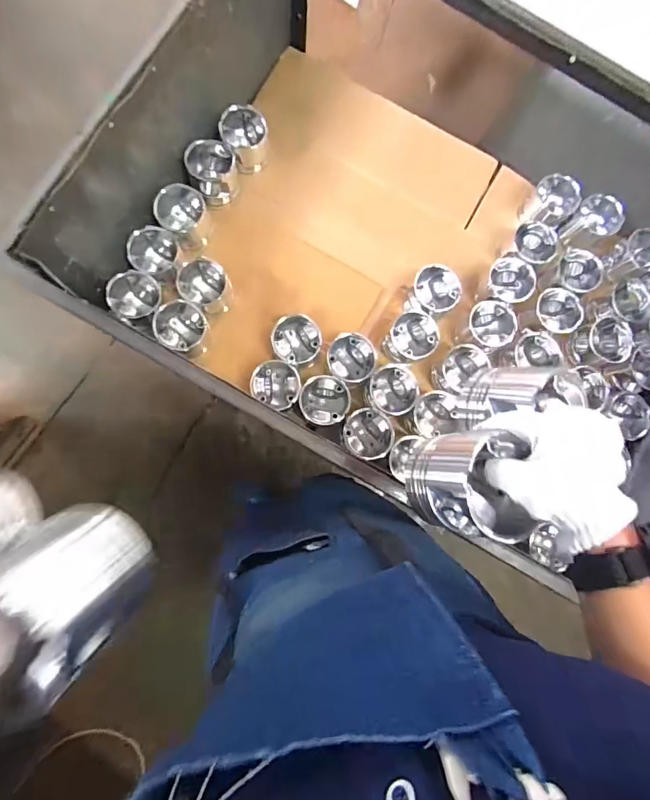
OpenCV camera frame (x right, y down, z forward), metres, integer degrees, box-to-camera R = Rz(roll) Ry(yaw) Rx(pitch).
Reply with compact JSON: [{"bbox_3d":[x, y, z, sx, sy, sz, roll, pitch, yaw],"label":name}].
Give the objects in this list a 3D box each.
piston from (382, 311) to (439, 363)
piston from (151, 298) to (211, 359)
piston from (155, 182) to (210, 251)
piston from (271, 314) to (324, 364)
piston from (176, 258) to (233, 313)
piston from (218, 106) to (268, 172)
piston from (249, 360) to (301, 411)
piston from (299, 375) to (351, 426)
[{"bbox_3d":[0.171,-0.121,0.837,0.088,0.078,0.094,0,85,-4],"label":"piston"},{"bbox_3d":[-0.273,-0.137,0.812,0.086,0.096,0.089,0,85,-4],"label":"piston"},{"bbox_3d":[-0.271,-0.359,0.828,0.096,0.104,0.101,0,85,-4],"label":"piston"},{"bbox_3d":[-0.055,-0.112,0.825,0.088,0.081,0.094,0,85,-4],"label":"piston"},{"bbox_3d":[-0.236,-0.222,0.825,0.094,0.090,0.087,0,85,-4],"label":"piston"},{"bbox_3d":[-0.160,-0.529,0.859,0.090,0.104,0.082,0,85,-4],"label":"piston"},{"bbox_3d":[-0.091,-0.027,0.814,0.093,0.080,0.084,34,83,-1],"label":"piston"},{"bbox_3d":[-0.002,0.001,0.807,0.091,0.063,0.090,0,85,-4],"label":"piston"}]

